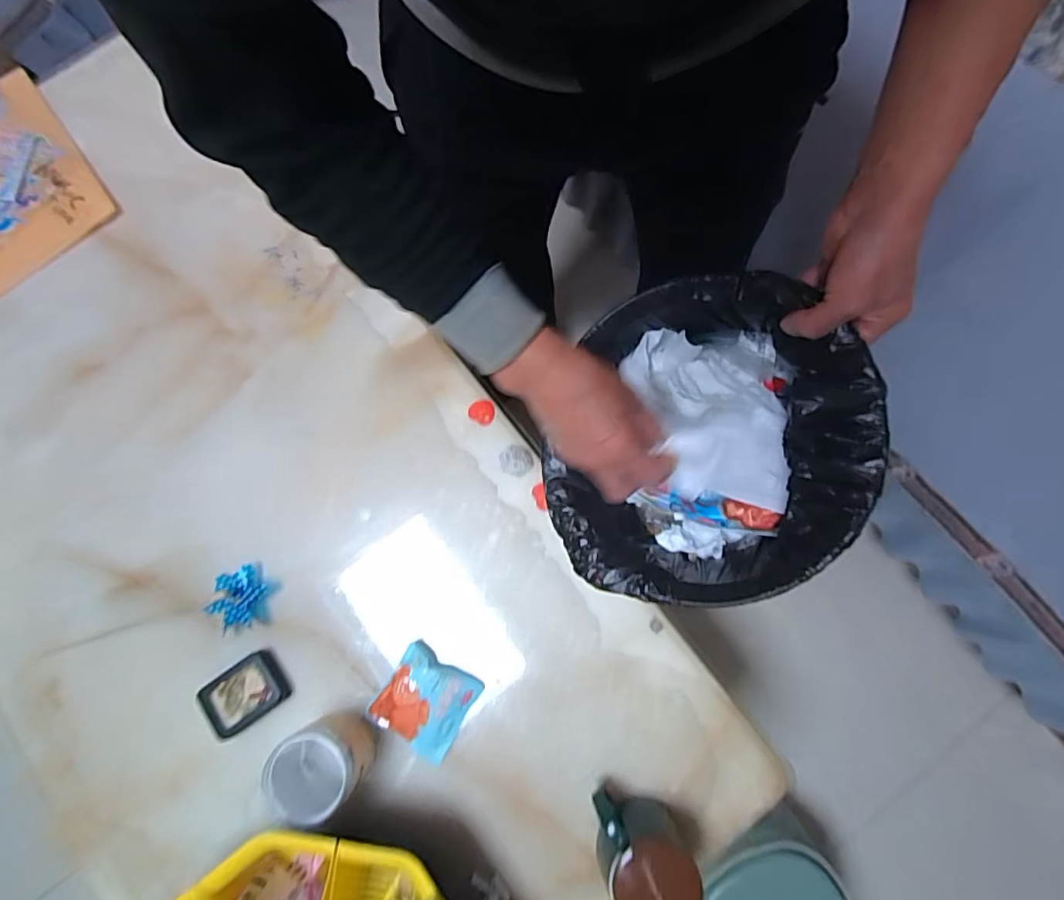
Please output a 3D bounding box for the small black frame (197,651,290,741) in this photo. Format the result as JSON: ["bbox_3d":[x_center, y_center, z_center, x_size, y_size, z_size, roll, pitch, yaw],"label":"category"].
[{"bbox_3d":[-0.329,0.279,0.630,0.093,0.017,0.065,-35,78,-6],"label":"small black frame"}]

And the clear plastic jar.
[{"bbox_3d":[-0.225,0.335,0.583,0.097,0.087,0.081,-31,78,-6],"label":"clear plastic jar"}]

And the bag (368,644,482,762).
[{"bbox_3d":[-0.122,0.285,0.623,0.095,0.028,0.100,29,79,8],"label":"bag"}]

